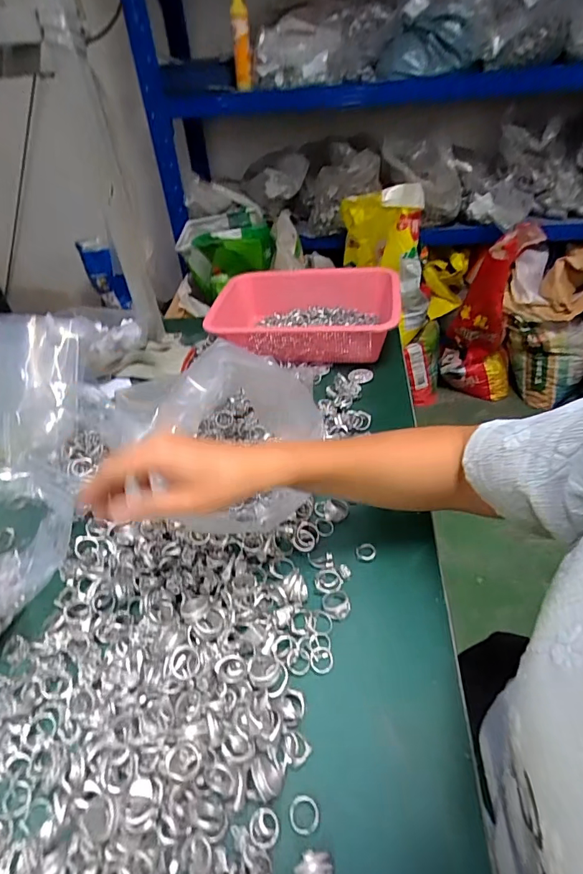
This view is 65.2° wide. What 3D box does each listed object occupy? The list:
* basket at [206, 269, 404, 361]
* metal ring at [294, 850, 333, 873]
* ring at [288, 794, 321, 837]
[{"bbox_3d":[0.021,-0.205,0.783,0.319,0.084,0.253,-2,41,3],"label":"basket"},{"bbox_3d":[0.014,0.270,0.285,0.023,0.019,0.019,-4,41,2],"label":"metal ring"},{"bbox_3d":[0.009,0.258,0.311,0.021,0.004,0.021,-3,41,2],"label":"ring"}]

